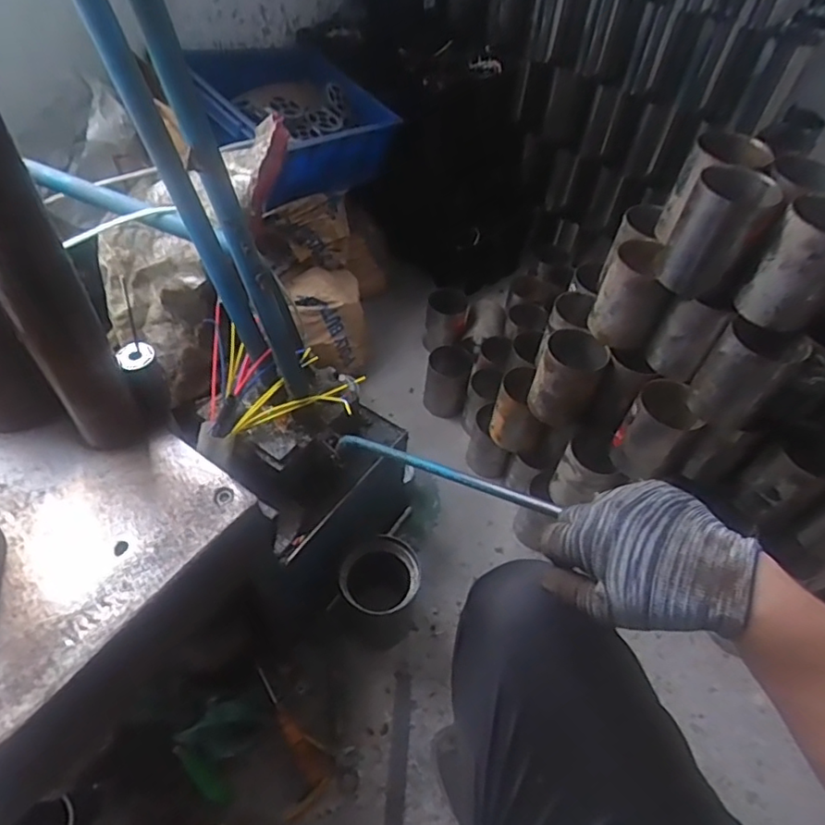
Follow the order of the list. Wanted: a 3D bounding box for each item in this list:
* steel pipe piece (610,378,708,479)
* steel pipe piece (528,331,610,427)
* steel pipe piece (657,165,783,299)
[{"bbox_3d":[0.349,0.024,0.824,0.085,0.139,0.080,2,51,-3],"label":"steel pipe piece"},{"bbox_3d":[0.239,-0.050,0.901,0.093,0.133,0.095,2,51,-3],"label":"steel pipe piece"},{"bbox_3d":[0.378,-0.225,0.714,0.093,0.137,0.081,21,52,12],"label":"steel pipe piece"}]

